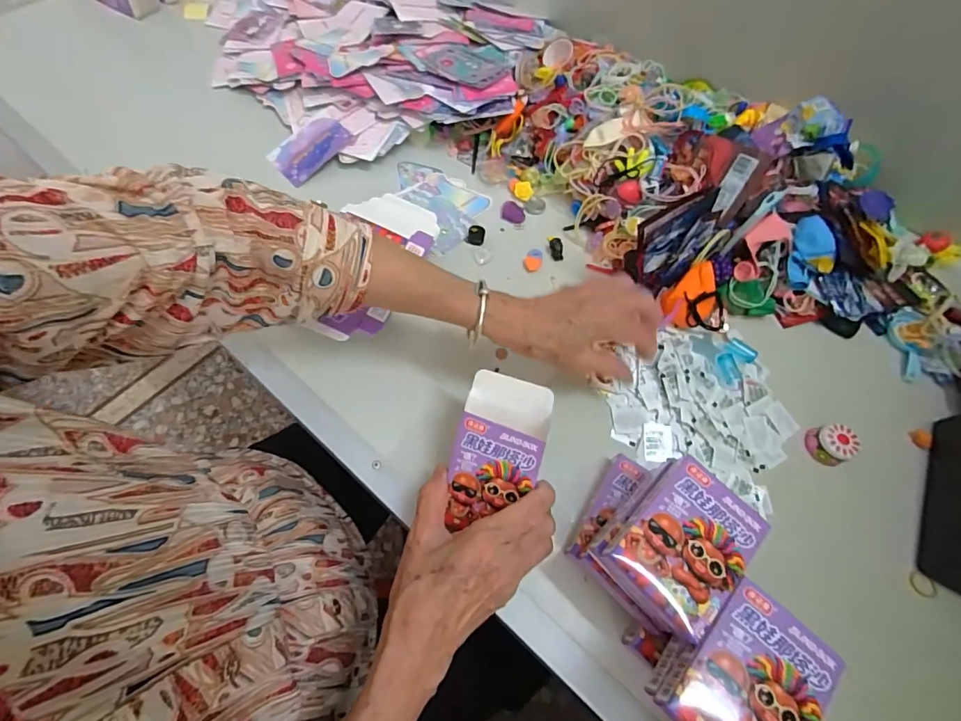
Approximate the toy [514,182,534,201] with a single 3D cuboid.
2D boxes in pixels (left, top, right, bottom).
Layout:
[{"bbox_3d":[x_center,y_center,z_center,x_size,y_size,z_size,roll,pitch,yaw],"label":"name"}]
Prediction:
[{"bbox_3d":[0.050,-0.195,0.525,0.022,0.005,0.020,13,66,2],"label":"toy"}]

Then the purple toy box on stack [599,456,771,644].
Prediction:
[{"bbox_3d":[0.131,0.117,0.294,0.091,0.023,0.068,-40,73,-20],"label":"purple toy box on stack"}]

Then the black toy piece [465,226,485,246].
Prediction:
[{"bbox_3d":[-0.005,-0.135,0.492,0.018,0.015,0.017,2,64,-4],"label":"black toy piece"}]

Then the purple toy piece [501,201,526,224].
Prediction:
[{"bbox_3d":[0.037,-0.167,0.520,0.028,0.004,0.027,2,64,-4],"label":"purple toy piece"}]

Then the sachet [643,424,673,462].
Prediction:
[{"bbox_3d":[0.157,0.073,0.405,0.023,0.004,0.033,6,64,-2],"label":"sachet"}]

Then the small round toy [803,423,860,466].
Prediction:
[{"bbox_3d":[0.310,0.075,0.405,0.031,0.022,0.033,2,64,-4],"label":"small round toy"}]

